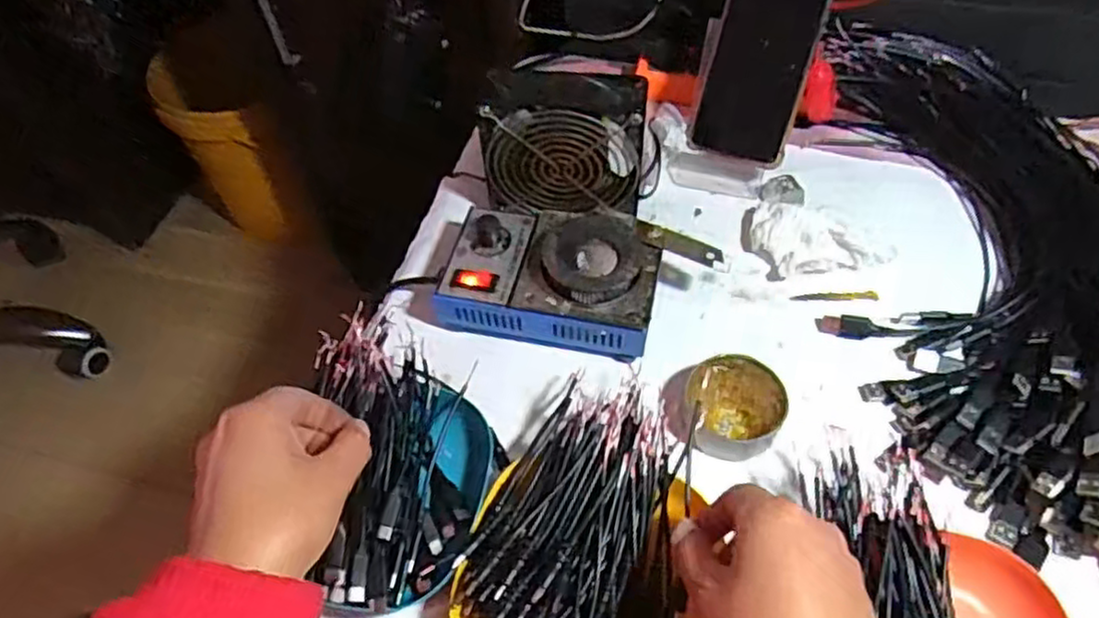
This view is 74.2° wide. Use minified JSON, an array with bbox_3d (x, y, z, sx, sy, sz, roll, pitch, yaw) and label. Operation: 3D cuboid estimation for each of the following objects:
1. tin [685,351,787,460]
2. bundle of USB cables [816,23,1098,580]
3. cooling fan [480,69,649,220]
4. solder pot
[{"bbox_3d":[0.122,0.061,0.473,0.055,0.026,0.062,-4,54,1],"label":"tin"},{"bbox_3d":[0.316,-0.043,0.514,0.233,0.063,0.456,-11,54,-4],"label":"bundle of USB cables"},{"bbox_3d":[0.013,-0.119,0.542,0.122,0.102,0.057,9,55,10],"label":"cooling fan"},{"bbox_3d":[0.002,-0.024,0.523,0.151,0.057,0.109,6,55,8],"label":"solder pot"}]

